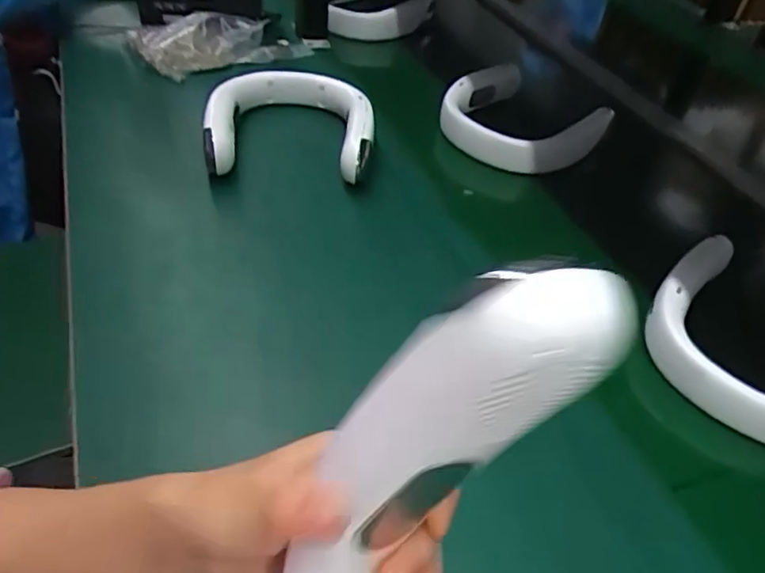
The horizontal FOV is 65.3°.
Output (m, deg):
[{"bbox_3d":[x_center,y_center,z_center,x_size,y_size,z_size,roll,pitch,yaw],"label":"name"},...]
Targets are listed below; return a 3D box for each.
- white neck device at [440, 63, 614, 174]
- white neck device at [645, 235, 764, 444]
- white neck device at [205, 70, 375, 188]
[{"bbox_3d":[0.181,-0.224,0.805,0.179,0.060,0.183,35,50,26],"label":"white neck device"},{"bbox_3d":[0.343,0.048,0.537,0.183,0.052,0.172,32,49,24],"label":"white neck device"},{"bbox_3d":[-0.103,-0.191,0.687,0.180,0.041,0.181,1,44,-6],"label":"white neck device"}]

